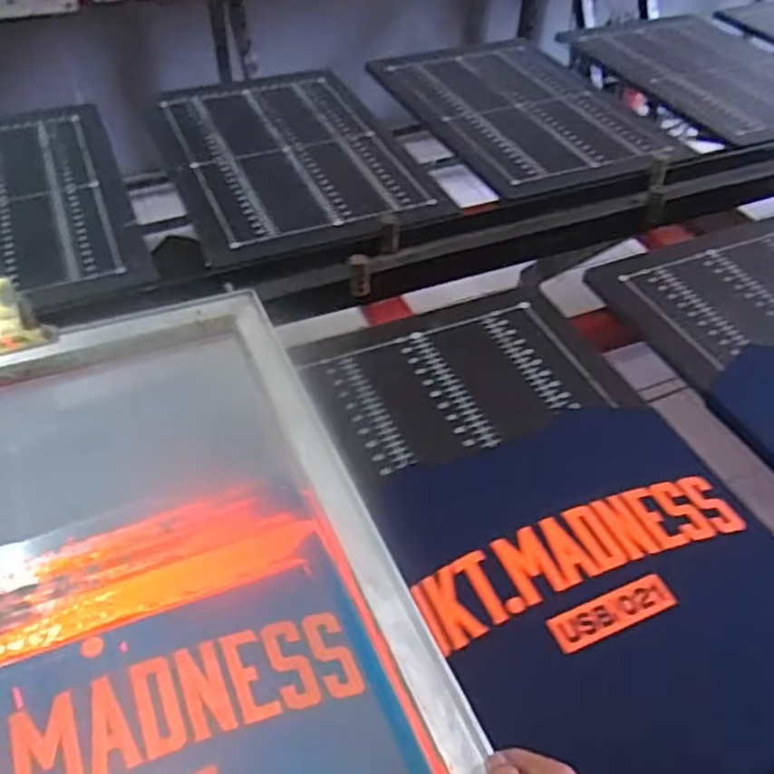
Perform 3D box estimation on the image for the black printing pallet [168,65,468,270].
[{"bbox_3d":[-0.165,-0.419,1.232,0.384,0.021,0.612,-14,48,-14],"label":"black printing pallet"}]

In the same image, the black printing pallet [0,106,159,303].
[{"bbox_3d":[-0.605,-0.281,1.084,0.391,0.025,0.561,-17,49,-17],"label":"black printing pallet"}]

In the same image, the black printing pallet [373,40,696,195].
[{"bbox_3d":[0.258,-0.541,1.348,0.387,0.022,0.617,-19,50,-18],"label":"black printing pallet"}]

